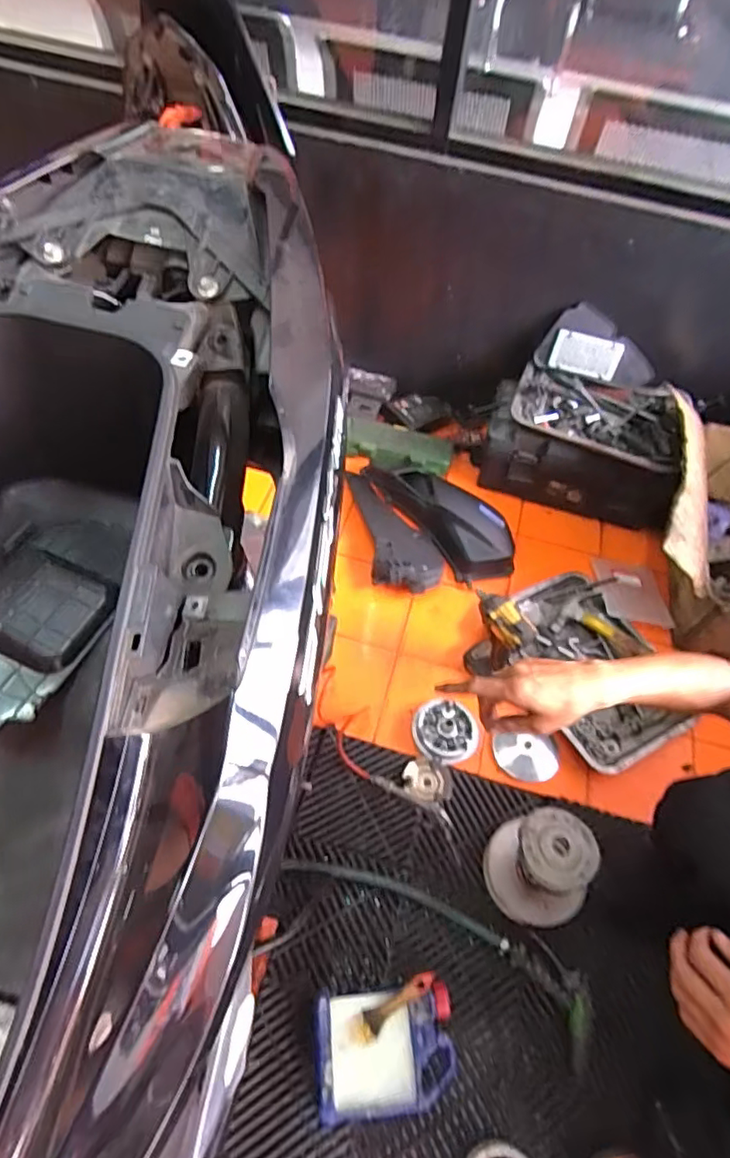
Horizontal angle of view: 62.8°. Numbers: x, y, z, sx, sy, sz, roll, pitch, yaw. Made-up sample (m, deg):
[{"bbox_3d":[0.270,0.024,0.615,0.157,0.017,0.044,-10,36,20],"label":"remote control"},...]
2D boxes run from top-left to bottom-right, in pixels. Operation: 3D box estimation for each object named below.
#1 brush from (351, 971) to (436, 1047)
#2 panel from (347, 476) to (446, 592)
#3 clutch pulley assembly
[{"bbox_3d":[0.039,0.603,0.844,0.136,0.013,0.031,-35,63,-6],"label":"brush"},{"bbox_3d":[0.067,-0.114,1.384,0.154,0.065,0.351,-8,56,-11],"label":"panel"},{"bbox_3d":[0.274,0.448,0.933,0.139,0.144,0.142,2,55,-3],"label":"clutch pulley assembly"}]

